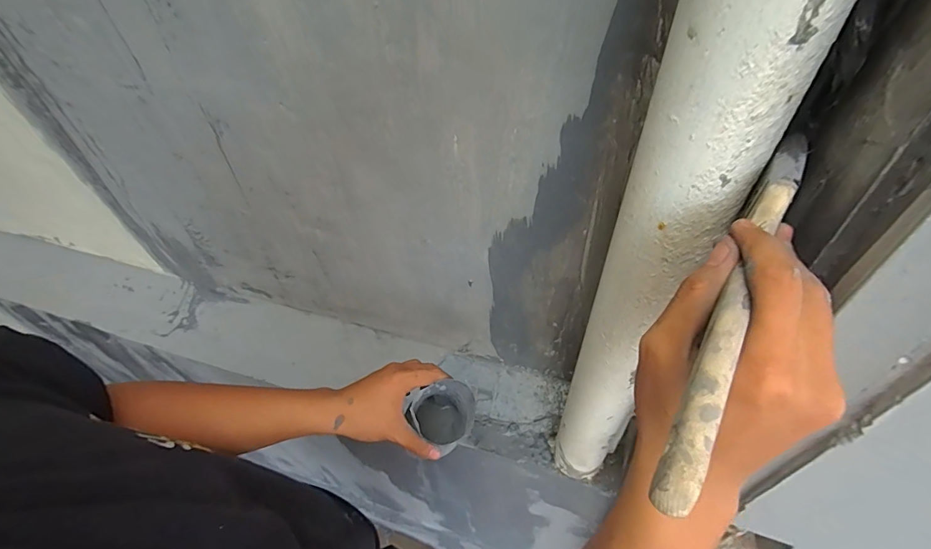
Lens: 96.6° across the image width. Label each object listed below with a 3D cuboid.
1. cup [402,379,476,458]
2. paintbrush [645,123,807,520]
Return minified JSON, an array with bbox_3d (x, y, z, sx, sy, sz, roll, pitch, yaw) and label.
[{"bbox_3d":[-0.026,0.171,0.498,0.073,0.076,0.070,-3,49,3],"label":"cup"},{"bbox_3d":[0.131,-0.001,0.193,0.016,0.012,0.230,25,58,24],"label":"paintbrush"}]

